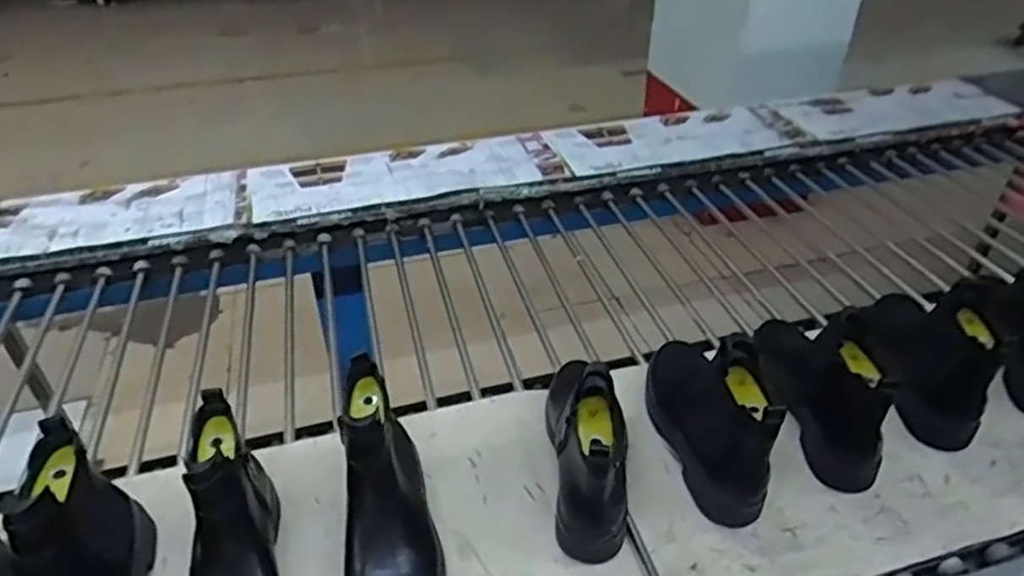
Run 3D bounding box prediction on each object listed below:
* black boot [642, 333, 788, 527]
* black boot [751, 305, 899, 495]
[{"bbox_3d":[0.214,0.121,0.748,0.081,0.158,0.234,-5,37,-3],"label":"black boot"},{"bbox_3d":[0.348,0.094,0.794,0.083,0.163,0.247,-3,37,-2],"label":"black boot"}]

